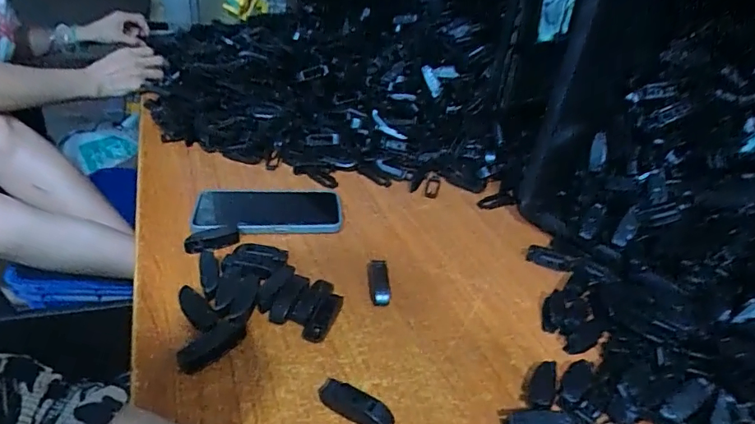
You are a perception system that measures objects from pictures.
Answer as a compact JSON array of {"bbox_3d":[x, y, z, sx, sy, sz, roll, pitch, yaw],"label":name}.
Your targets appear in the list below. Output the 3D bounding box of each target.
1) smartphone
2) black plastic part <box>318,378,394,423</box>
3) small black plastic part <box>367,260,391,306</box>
[{"bbox_3d":[-0.123,-0.004,0.539,0.160,0.014,0.082,-1,35,-12],"label":"smartphone"},{"bbox_3d":[-0.016,0.143,0.349,0.059,0.016,0.016,21,36,19],"label":"black plastic part"},{"bbox_3d":[0.001,0.068,0.465,0.019,0.014,0.052,2,34,-9],"label":"small black plastic part"}]

